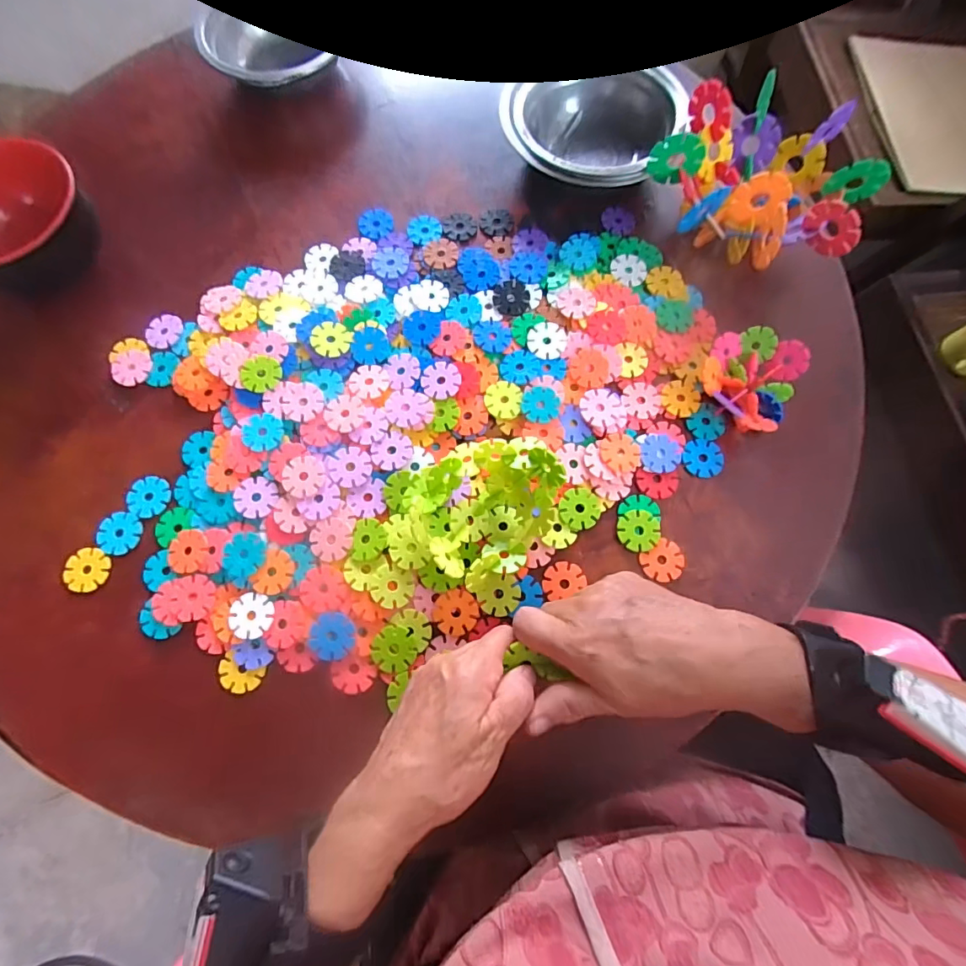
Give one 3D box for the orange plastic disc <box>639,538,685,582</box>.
[{"bbox_3d":[0.134,0.058,0.369,0.030,0.004,0.027,-31,75,-10],"label":"orange plastic disc"}]

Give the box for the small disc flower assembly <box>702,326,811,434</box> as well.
[{"bbox_3d":[0.208,-0.079,0.397,0.070,0.039,0.082,36,75,10],"label":"small disc flower assembly"}]

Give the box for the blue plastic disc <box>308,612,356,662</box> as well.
[{"bbox_3d":[-0.106,0.107,0.349,0.031,0.004,0.032,0,83,-3],"label":"blue plastic disc"}]

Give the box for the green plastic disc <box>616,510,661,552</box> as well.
[{"bbox_3d":[0.118,0.036,0.375,0.032,0.004,0.030,0,72,-1],"label":"green plastic disc"}]

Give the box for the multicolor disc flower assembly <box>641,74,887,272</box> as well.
[{"bbox_3d":[0.228,-0.246,0.424,0.169,0.079,0.153,31,74,9],"label":"multicolor disc flower assembly"}]

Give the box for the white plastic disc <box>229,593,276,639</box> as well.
[{"bbox_3d":[-0.163,0.093,0.351,0.029,0.004,0.031,0,72,-1],"label":"white plastic disc"}]

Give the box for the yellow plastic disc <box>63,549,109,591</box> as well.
[{"bbox_3d":[-0.300,0.066,0.378,0.031,0.005,0.031,0,72,-1],"label":"yellow plastic disc"}]

